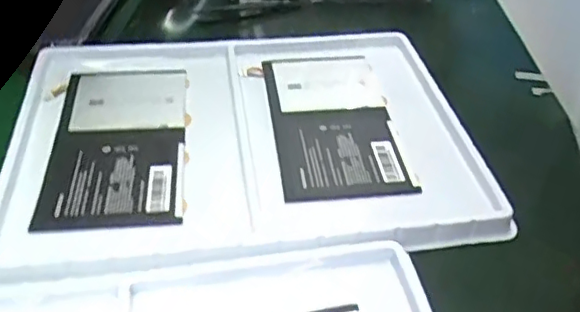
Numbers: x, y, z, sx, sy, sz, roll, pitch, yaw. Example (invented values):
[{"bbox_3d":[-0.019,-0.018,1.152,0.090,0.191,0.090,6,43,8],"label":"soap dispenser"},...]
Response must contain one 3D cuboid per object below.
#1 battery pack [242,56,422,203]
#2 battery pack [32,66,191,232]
[{"bbox_3d":[0.030,-0.030,0.452,0.094,0.008,0.166,-5,42,-9],"label":"battery pack"},{"bbox_3d":[-0.121,-0.013,0.426,0.090,0.005,0.169,-3,41,-7],"label":"battery pack"}]

